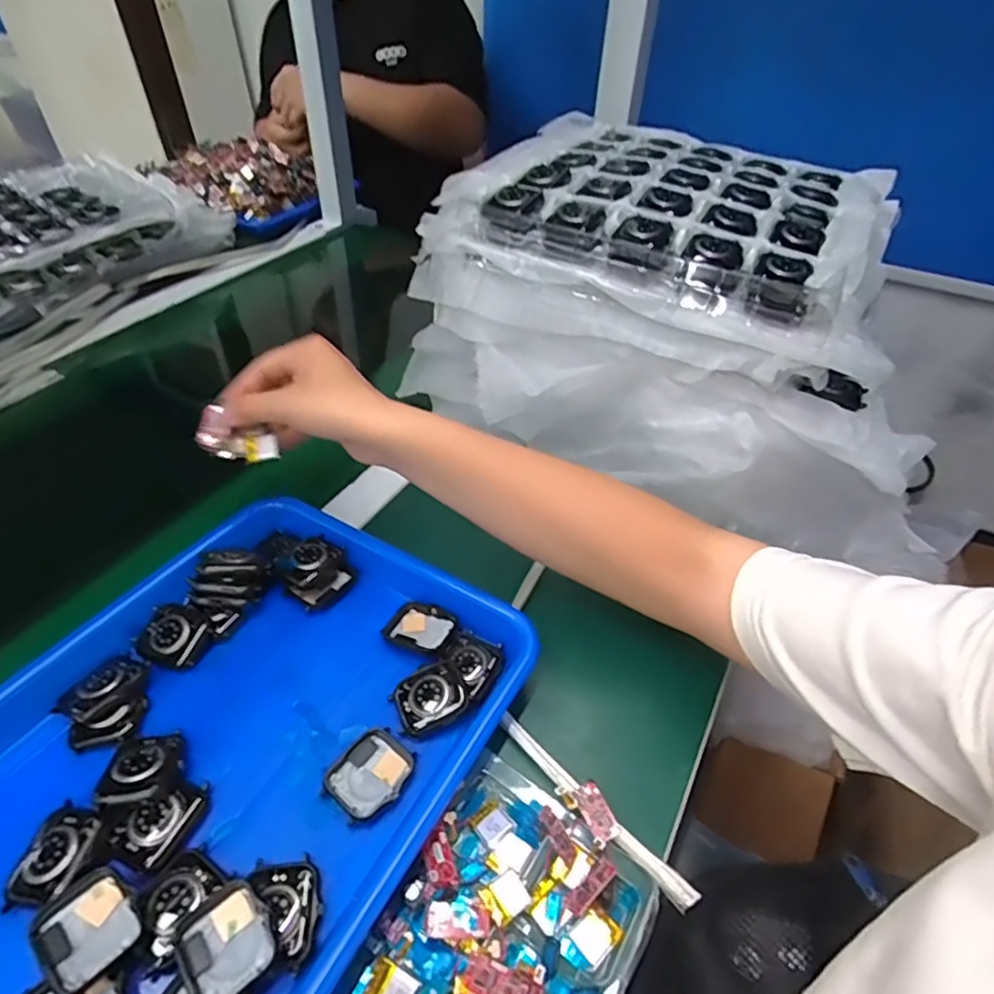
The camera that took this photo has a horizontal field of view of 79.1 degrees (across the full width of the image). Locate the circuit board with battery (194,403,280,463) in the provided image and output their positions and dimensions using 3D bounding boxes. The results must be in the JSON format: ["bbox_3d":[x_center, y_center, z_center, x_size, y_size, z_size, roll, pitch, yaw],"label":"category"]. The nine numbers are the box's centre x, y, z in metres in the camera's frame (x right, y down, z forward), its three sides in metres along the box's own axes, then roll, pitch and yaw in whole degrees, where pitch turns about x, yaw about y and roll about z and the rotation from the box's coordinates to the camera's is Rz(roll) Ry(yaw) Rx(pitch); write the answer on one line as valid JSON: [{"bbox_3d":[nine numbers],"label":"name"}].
[{"bbox_3d":[-0.176,-0.040,0.415,0.054,0.018,0.031,13,75,-3],"label":"circuit board with battery"}]

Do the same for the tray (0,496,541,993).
[{"bbox_3d":[-0.159,0.139,0.332,0.251,0.066,0.316,25,53,19],"label":"tray"}]

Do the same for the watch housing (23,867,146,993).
[{"bbox_3d":[-0.179,0.189,0.264,0.041,0.010,0.037,27,29,23],"label":"watch housing"}]

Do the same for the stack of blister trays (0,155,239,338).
[{"bbox_3d":[-0.545,-0.332,0.739,0.270,0.065,0.347,29,50,26],"label":"stack of blister trays"}]

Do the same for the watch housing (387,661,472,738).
[{"bbox_3d":[-0.039,0.118,0.354,0.040,0.011,0.033,-23,53,-20],"label":"watch housing"}]

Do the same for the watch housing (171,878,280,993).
[{"bbox_3d":[-0.118,0.196,0.264,0.037,0.013,0.042,-35,58,-28],"label":"watch housing"}]

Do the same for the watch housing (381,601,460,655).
[{"bbox_3d":[-0.049,0.084,0.390,0.040,0.009,0.036,24,52,18],"label":"watch housing"}]

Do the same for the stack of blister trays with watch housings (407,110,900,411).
[{"bbox_3d":[0.131,-0.209,0.471,0.314,0.074,0.263,16,46,14],"label":"stack of blister trays with watch housings"}]

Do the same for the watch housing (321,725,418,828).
[{"bbox_3d":[-0.069,0.151,0.327,0.037,0.008,0.045,28,54,21],"label":"watch housing"}]

